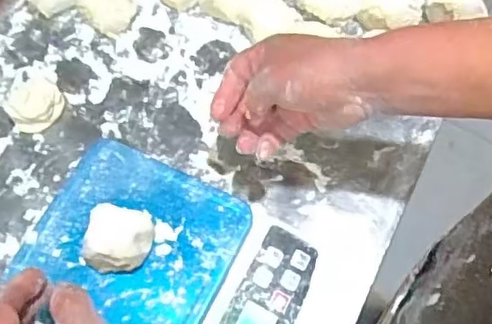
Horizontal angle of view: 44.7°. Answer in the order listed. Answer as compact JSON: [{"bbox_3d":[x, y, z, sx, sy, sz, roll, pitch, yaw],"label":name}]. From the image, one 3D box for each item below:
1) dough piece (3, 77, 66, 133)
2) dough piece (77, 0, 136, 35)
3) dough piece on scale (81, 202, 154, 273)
[{"bbox_3d":[-0.187,-0.055,0.536,0.044,0.026,0.052,11,66,3],"label":"dough piece"},{"bbox_3d":[-0.134,-0.152,0.581,0.049,0.034,0.049,-1,66,1],"label":"dough piece"},{"bbox_3d":[-0.094,0.057,0.441,0.048,0.028,0.049,-1,66,1],"label":"dough piece on scale"}]

